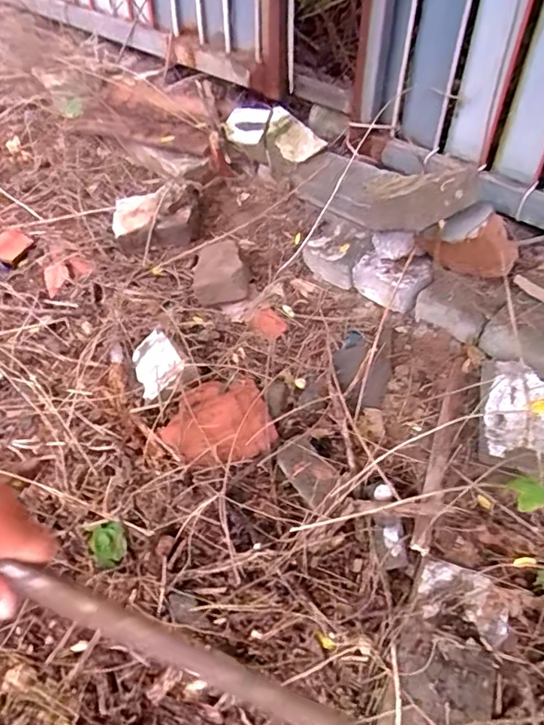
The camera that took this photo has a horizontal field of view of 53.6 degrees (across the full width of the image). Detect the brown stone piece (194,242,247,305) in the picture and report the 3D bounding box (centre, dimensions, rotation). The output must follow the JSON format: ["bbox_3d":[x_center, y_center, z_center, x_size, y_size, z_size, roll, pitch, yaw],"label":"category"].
[{"bbox_3d":[-0.100,-0.173,1.035,0.104,0.074,0.137,-2,44,-6],"label":"brown stone piece"}]

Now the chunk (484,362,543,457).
[{"bbox_3d":[0.358,0.071,0.751,0.110,0.015,0.137,10,71,23],"label":"chunk"}]

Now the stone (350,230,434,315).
[{"bbox_3d":[0.203,-0.152,0.923,0.132,0.111,0.069,23,47,18],"label":"stone"}]

